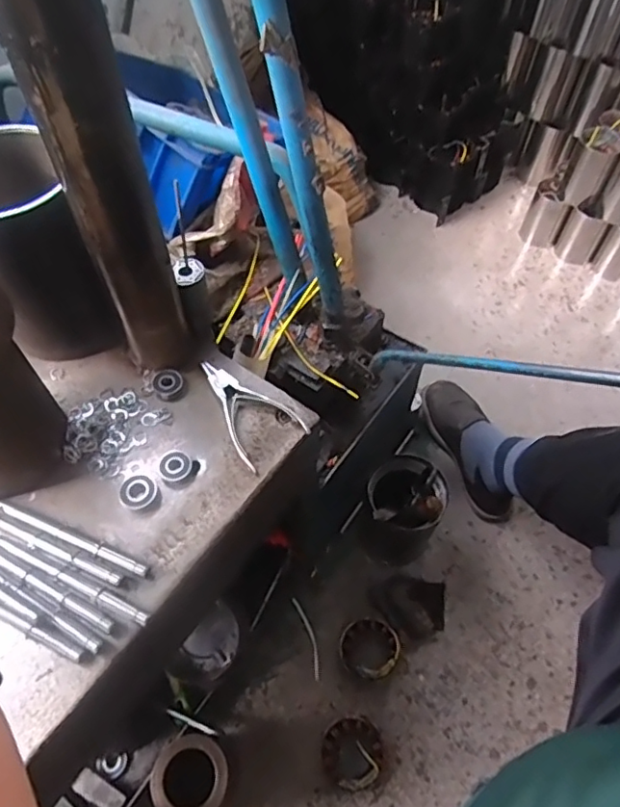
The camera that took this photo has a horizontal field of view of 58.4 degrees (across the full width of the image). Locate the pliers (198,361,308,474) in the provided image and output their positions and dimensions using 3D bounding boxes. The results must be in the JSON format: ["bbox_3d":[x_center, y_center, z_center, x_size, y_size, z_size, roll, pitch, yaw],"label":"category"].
[{"bbox_3d":[-0.063,0.000,0.553,0.069,0.015,0.131,-30,62,-18],"label":"pliers"}]

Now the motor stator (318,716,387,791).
[{"bbox_3d":[0.058,0.469,0.749,0.087,0.040,0.081,0,57,0],"label":"motor stator"}]

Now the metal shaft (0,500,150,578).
[{"bbox_3d":[-0.209,0.115,0.480,0.159,0.010,0.012,19,59,12],"label":"metal shaft"}]

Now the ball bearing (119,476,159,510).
[{"bbox_3d":[-0.155,0.079,0.500,0.031,0.014,0.034,0,57,0],"label":"ball bearing"}]

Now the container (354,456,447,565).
[{"bbox_3d":[0.139,0.171,0.863,0.112,0.180,0.129,32,62,19],"label":"container"}]

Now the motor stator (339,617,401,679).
[{"bbox_3d":[0.089,0.362,0.821,0.084,0.045,0.082,0,57,0],"label":"motor stator"}]

